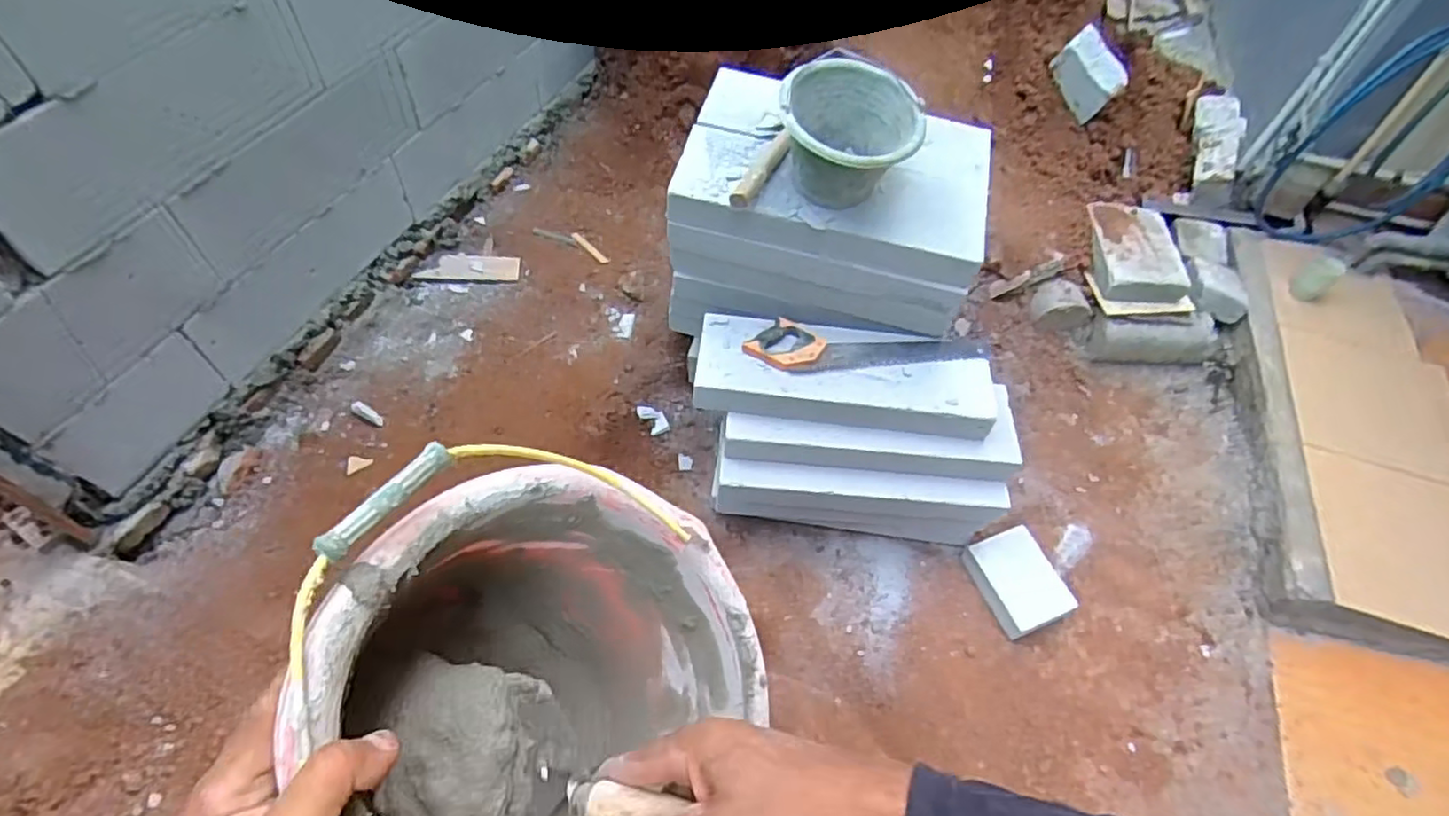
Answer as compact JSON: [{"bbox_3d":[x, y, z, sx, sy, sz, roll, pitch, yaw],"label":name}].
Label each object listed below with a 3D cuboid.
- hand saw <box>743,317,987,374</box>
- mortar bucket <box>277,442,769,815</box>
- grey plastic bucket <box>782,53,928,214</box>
[{"bbox_3d":[0.297,-0.115,1.371,0.498,0.027,0.107,4,55,-3],"label":"hand saw"},{"bbox_3d":[-0.154,0.208,0.464,0.296,0.251,0.290,7,68,-44],"label":"mortar bucket"},{"bbox_3d":[0.221,-0.505,1.222,0.242,0.184,0.203,9,55,1],"label":"grey plastic bucket"}]

